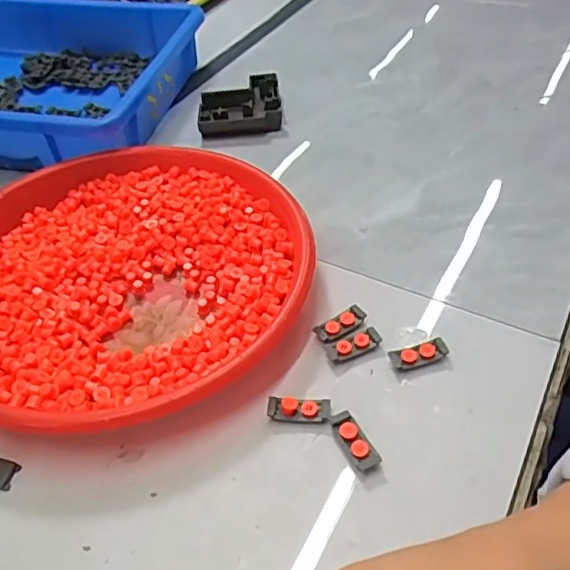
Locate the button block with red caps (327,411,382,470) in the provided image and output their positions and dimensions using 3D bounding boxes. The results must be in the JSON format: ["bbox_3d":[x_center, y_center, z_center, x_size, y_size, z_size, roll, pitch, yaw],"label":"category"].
[{"bbox_3d":[0.038,0.083,0.317,0.014,0.007,0.034,-23,49,-19],"label":"button block with red caps"}]

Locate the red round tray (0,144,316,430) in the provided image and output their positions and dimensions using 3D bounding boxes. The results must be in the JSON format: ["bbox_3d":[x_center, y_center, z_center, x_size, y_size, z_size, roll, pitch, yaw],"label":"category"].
[{"bbox_3d":[-0.114,-0.013,0.403,0.244,0.030,0.241,-1,46,2],"label":"red round tray"}]

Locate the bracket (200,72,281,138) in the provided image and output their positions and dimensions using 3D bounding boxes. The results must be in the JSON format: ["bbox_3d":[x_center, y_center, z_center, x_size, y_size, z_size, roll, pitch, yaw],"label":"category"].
[{"bbox_3d":[-0.042,-0.172,0.562,0.074,0.021,0.074,-2,46,1],"label":"bracket"}]

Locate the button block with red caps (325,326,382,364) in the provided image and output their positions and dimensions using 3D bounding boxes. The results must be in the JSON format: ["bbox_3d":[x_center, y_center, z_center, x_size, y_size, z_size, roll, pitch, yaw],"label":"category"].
[{"bbox_3d":[0.042,0.036,0.362,0.034,0.005,0.014,-20,48,-15],"label":"button block with red caps"}]

